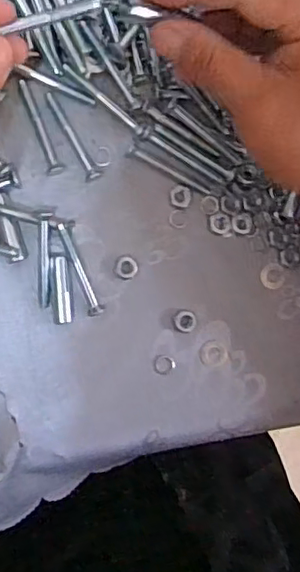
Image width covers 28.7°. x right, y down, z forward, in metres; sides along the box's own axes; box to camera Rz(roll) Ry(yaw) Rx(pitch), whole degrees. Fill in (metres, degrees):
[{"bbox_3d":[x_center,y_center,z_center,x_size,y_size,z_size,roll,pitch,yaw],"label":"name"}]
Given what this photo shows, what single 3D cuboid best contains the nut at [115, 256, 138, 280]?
[{"bbox_3d":[-0.014,-0.011,0.349,0.013,0.004,0.014,0,92,-9],"label":"nut"}]

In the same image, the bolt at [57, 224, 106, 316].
[{"bbox_3d":[-0.040,-0.009,0.339,0.009,0.015,0.055,-22,95,-8],"label":"bolt"}]

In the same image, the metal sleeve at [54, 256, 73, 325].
[{"bbox_3d":[-0.051,0.003,0.340,0.009,0.007,0.039,-4,93,-11],"label":"metal sleeve"}]

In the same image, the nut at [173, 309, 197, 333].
[{"bbox_3d":[0.021,0.022,0.357,0.015,0.004,0.014,0,92,-11],"label":"nut"}]

